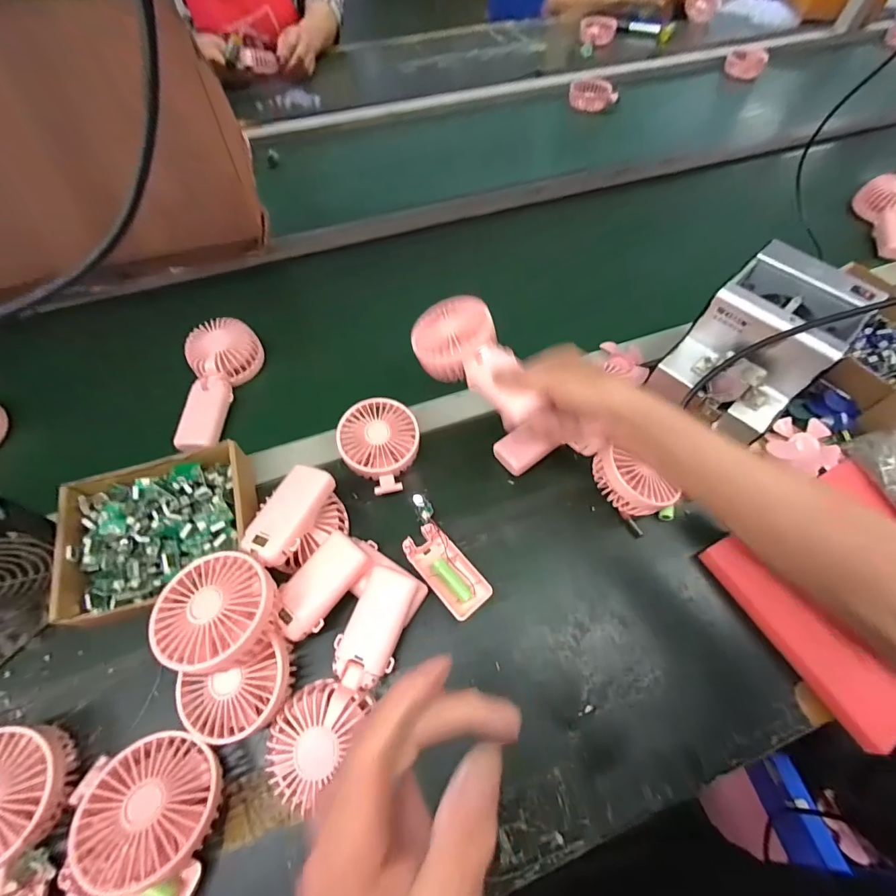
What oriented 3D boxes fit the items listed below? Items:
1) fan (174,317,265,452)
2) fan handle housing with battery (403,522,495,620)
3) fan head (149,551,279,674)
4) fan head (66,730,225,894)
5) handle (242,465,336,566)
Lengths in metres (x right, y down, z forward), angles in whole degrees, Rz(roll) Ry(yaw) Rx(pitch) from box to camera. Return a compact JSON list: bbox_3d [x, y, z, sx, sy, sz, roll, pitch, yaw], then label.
[{"bbox_3d":[-0.285,-0.083,0.518,0.087,0.050,0.169,-8,60,-5],"label":"fan"},{"bbox_3d":[-0.002,0.125,0.427,0.045,0.020,0.096,-37,67,-20],"label":"fan handle housing with battery"},{"bbox_3d":[-0.186,0.134,0.342,0.086,0.052,0.086,0,60,0],"label":"fan head"},{"bbox_3d":[-0.219,0.267,0.310,0.093,0.040,0.093,7,43,-6],"label":"fan head"},{"bbox_3d":[-0.146,0.063,0.393,0.042,0.033,0.095,17,61,9],"label":"handle"}]

